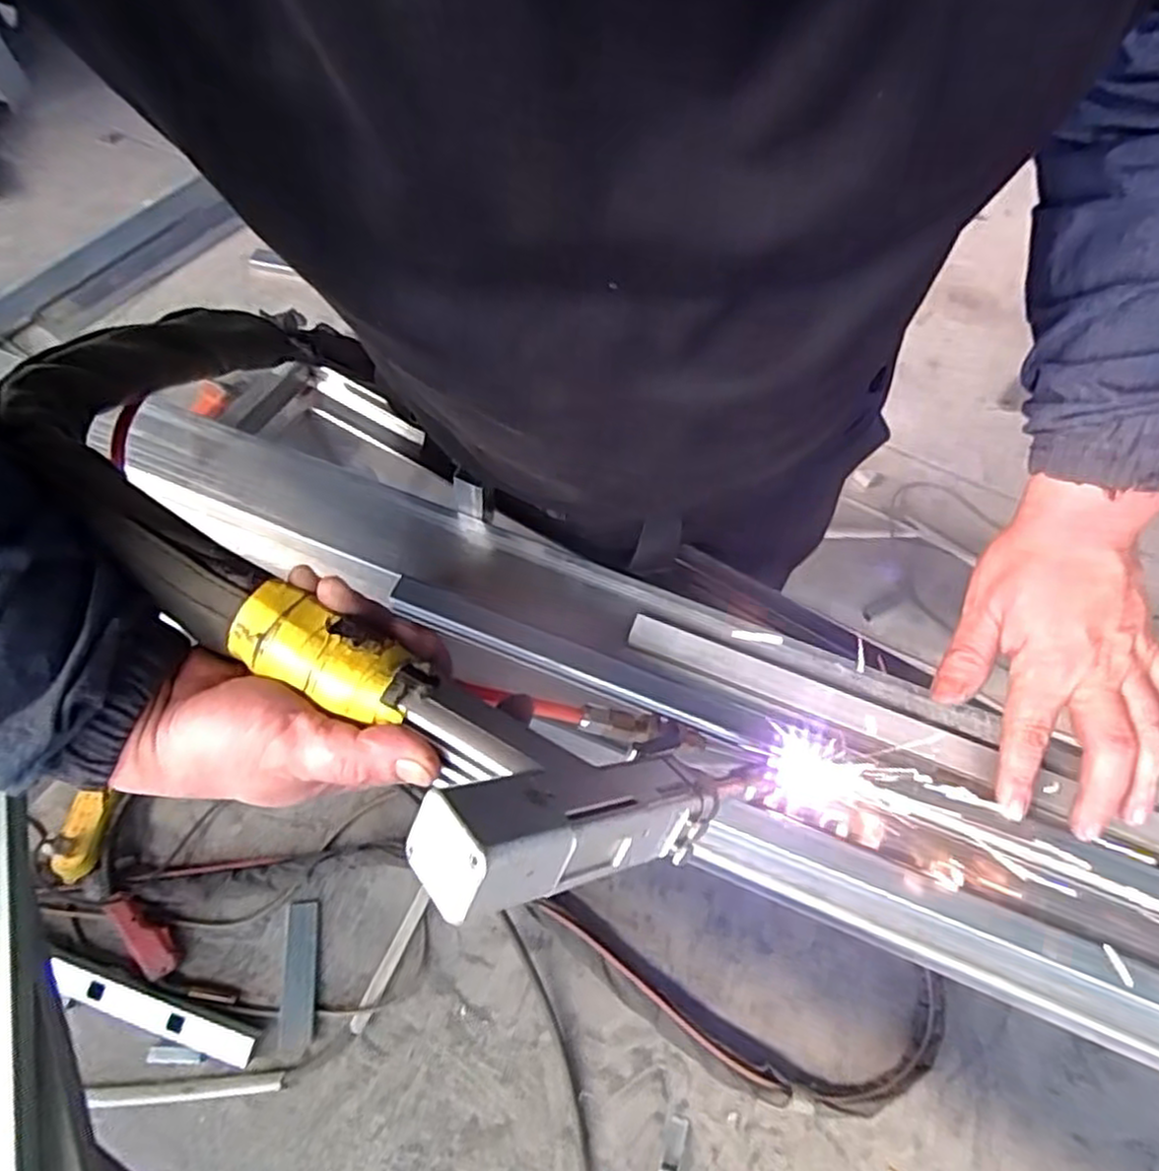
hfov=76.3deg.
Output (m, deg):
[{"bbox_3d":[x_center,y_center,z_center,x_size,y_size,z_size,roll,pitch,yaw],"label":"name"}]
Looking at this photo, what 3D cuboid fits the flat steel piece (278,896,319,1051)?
[{"bbox_3d":[-0.439,0.606,1.152,0.051,0.008,0.204,-7,58,1],"label":"flat steel piece"}]

